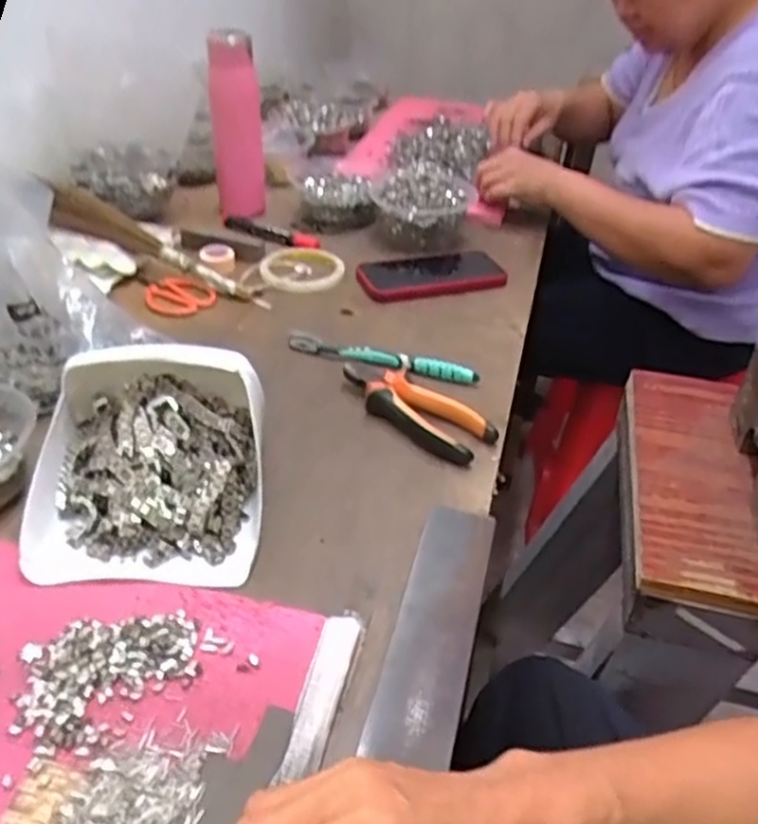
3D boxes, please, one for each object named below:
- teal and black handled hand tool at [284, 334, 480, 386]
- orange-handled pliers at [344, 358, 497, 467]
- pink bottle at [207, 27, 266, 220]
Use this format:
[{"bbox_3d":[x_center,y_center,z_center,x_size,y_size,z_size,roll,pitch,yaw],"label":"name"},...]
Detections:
[{"bbox_3d":[0.002,-0.052,0.696,0.186,0.019,0.012,13,37,12],"label":"teal and black handled hand tool"},{"bbox_3d":[0.028,-0.004,0.627,0.151,0.024,0.055,30,44,31],"label":"orange-handled pliers"},{"bbox_3d":[-0.183,-0.367,0.932,0.051,0.216,0.055,-16,40,-24],"label":"pink bottle"}]

